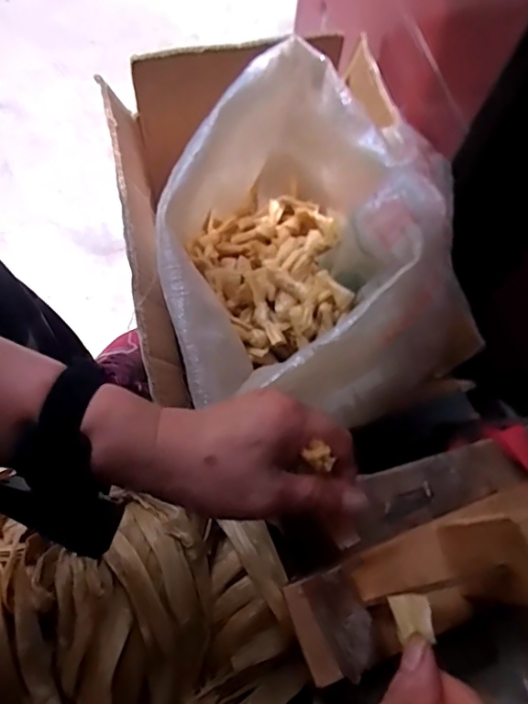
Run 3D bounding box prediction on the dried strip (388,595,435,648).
[{"bbox_3d":[0.076,0.137,0.265,0.020,0.006,0.024,-21,44,18],"label":"dried strip"}]

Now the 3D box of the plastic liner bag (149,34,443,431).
[{"bbox_3d":[0.039,-0.102,0.494,0.235,0.208,0.382,5,69,-1],"label":"plastic liner bag"}]

